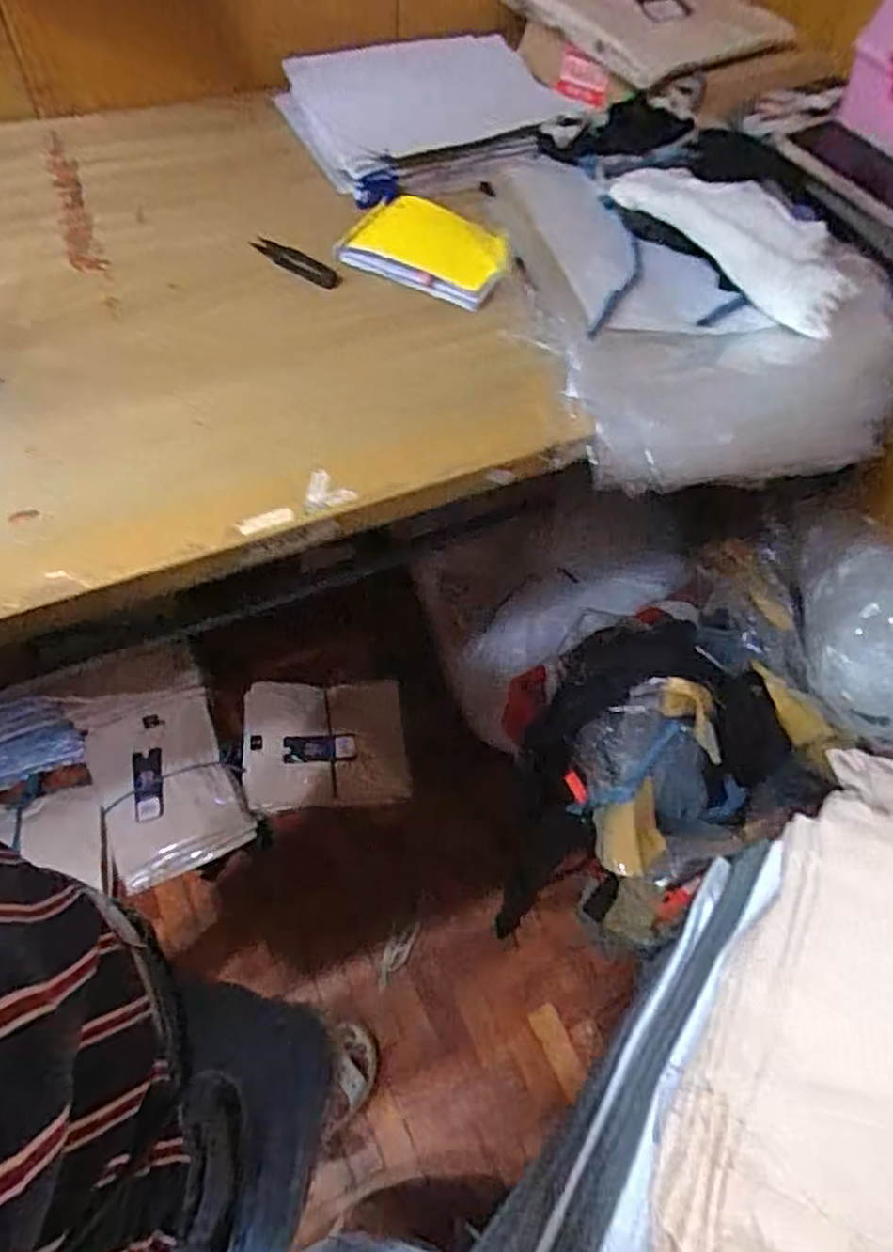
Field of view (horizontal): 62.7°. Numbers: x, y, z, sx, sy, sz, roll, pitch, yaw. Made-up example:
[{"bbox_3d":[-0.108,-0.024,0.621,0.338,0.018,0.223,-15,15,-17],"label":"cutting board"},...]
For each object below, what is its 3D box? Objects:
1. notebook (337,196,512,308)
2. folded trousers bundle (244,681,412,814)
[{"bbox_3d":[-0.011,-0.353,0.675,0.150,0.025,0.106,24,60,11],"label":"notebook"},{"bbox_3d":[-0.206,0.197,1.247,0.273,0.041,0.220,-4,76,1],"label":"folded trousers bundle"}]

